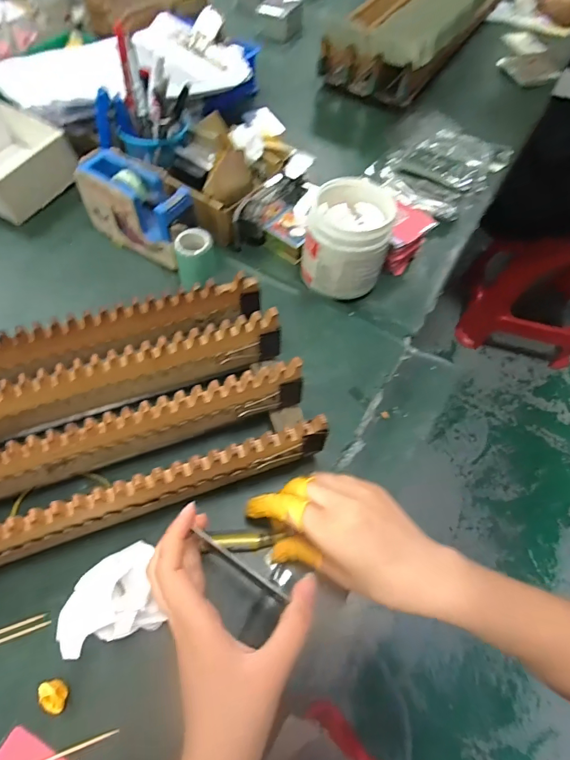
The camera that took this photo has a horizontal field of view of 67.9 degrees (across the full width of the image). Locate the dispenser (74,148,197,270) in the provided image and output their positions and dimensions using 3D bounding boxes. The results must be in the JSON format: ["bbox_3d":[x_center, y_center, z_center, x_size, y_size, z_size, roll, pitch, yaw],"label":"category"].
[{"bbox_3d":[-0.164,-0.196,0.487,0.137,0.079,0.062,32,63,15],"label":"dispenser"}]

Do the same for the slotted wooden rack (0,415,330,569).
[{"bbox_3d":[-0.223,0.131,0.298,0.545,0.082,0.024,-19,62,-13],"label":"slotted wooden rack"}]

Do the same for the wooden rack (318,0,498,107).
[{"bbox_3d":[0.276,-0.720,0.820,0.207,0.109,0.540,28,63,13],"label":"wooden rack"}]

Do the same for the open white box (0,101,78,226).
[{"bbox_3d":[-0.373,-0.287,0.552,0.169,0.062,0.128,29,63,14],"label":"open white box"}]

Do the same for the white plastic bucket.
[{"bbox_3d":[0.074,-0.165,0.496,0.092,0.094,0.096,1,60,-2],"label":"white plastic bucket"}]

